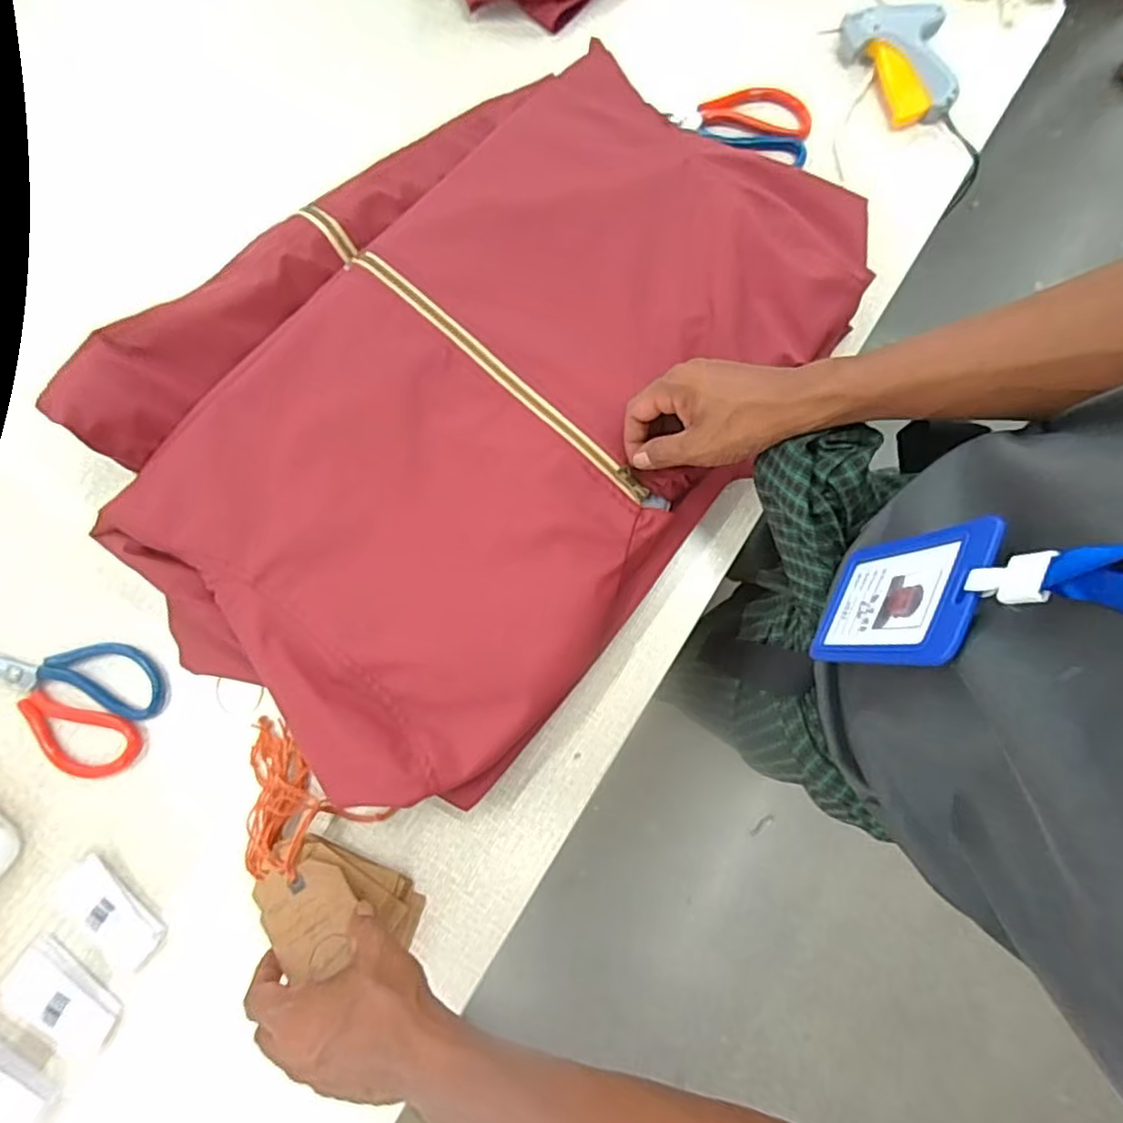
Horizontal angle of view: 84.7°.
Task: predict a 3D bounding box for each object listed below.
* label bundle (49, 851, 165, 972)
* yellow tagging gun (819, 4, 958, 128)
[{"bbox_3d":[-0.347,0.269,0.471,0.089,0.010,0.044,41,83,8],"label":"label bundle"},{"bbox_3d":[0.322,-0.476,0.589,0.104,0.029,0.117,-8,79,0],"label":"yellow tagging gun"}]

